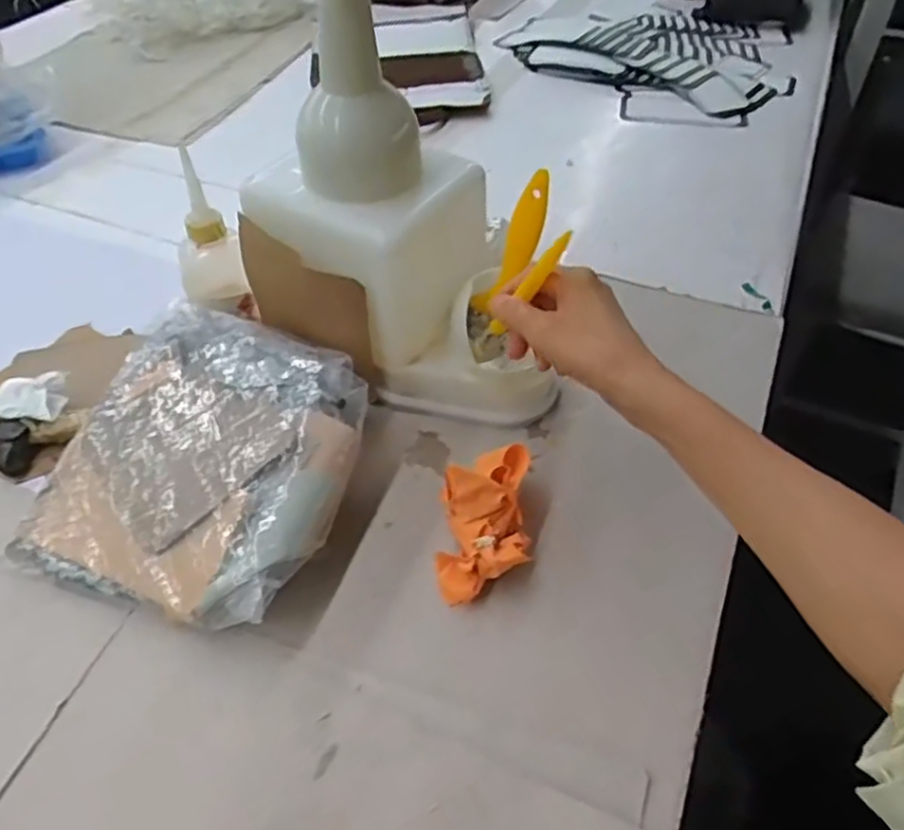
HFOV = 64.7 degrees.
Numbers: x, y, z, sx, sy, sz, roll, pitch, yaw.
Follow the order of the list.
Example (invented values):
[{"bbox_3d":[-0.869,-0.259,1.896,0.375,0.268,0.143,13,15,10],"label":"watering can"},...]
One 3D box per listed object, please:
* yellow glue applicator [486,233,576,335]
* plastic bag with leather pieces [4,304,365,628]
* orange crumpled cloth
[{"bbox_3d":[0.052,-0.085,0.472,0.011,0.106,0.008,34,52,-5],"label":"yellow glue applicator"},{"bbox_3d":[-0.174,0.028,0.513,0.215,0.066,0.220,15,49,14],"label":"plastic bag with leather pieces"},{"bbox_3d":[0.022,0.066,0.478,0.060,0.060,0.106,1,47,2],"label":"orange crumpled cloth"}]

